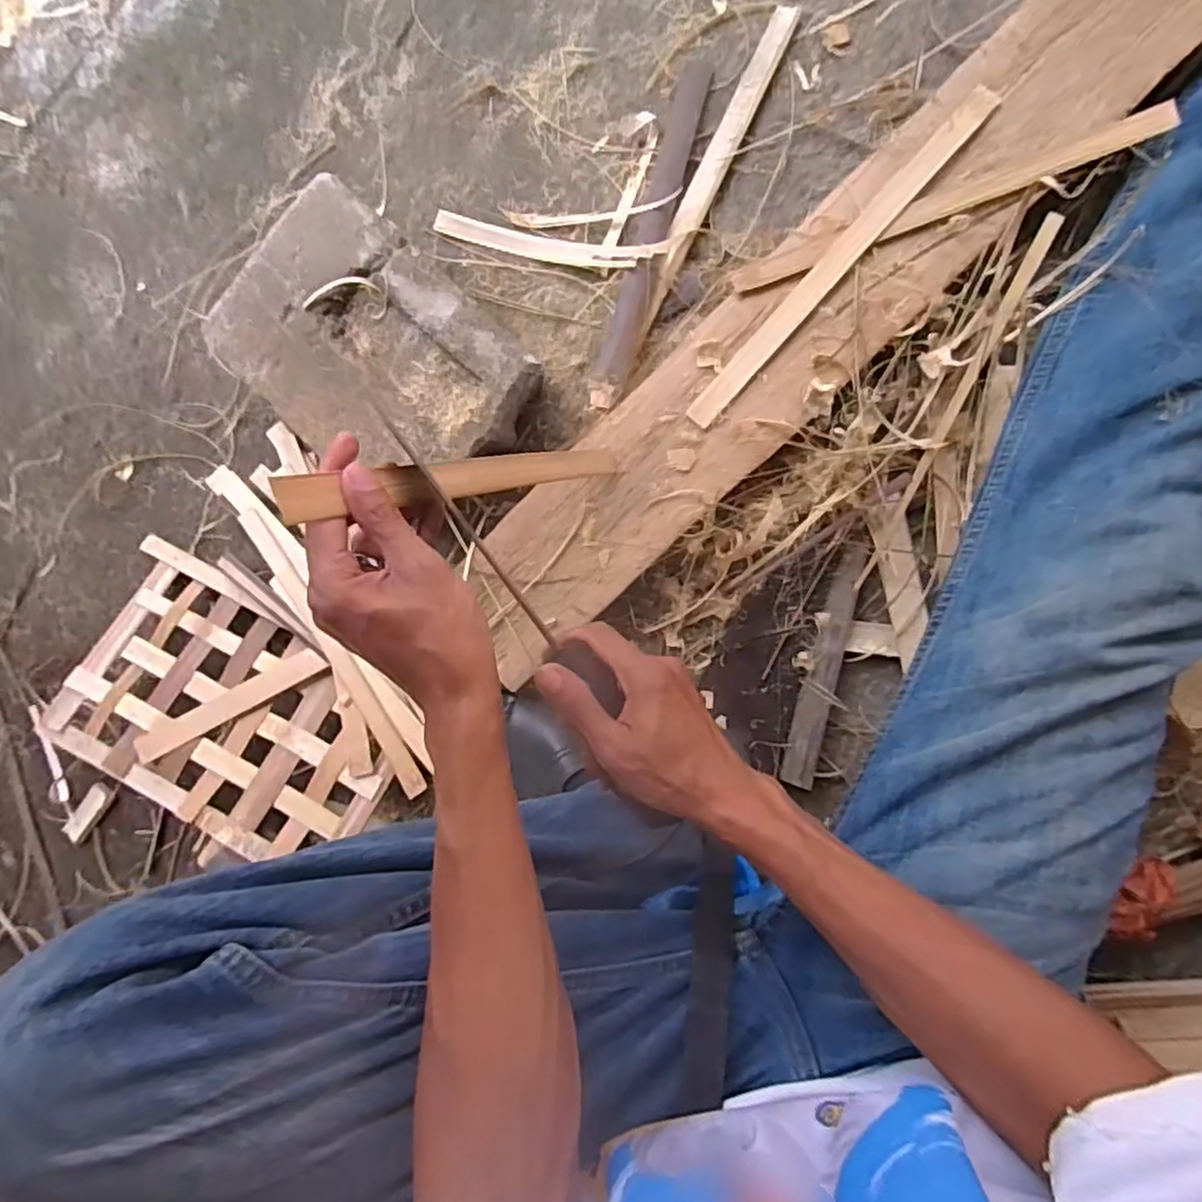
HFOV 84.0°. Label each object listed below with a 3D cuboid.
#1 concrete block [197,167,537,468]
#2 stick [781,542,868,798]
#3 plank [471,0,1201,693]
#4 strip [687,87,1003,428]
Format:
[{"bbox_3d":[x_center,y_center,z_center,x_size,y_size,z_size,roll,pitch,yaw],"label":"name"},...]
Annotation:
[{"bbox_3d":[-0.210,-0.230,0.652,0.286,0.103,0.196,43,97,8],"label":"concrete block"},{"bbox_3d":[0.203,0.059,0.605,0.027,0.013,0.222,13,93,9],"label":"stick"},{"bbox_3d":[0.257,-0.328,0.553,1.023,0.029,0.148,-43,83,10],"label":"plank"},{"bbox_3d":[0.198,-0.283,0.563,0.024,0.006,0.337,43,100,3],"label":"strip"}]

